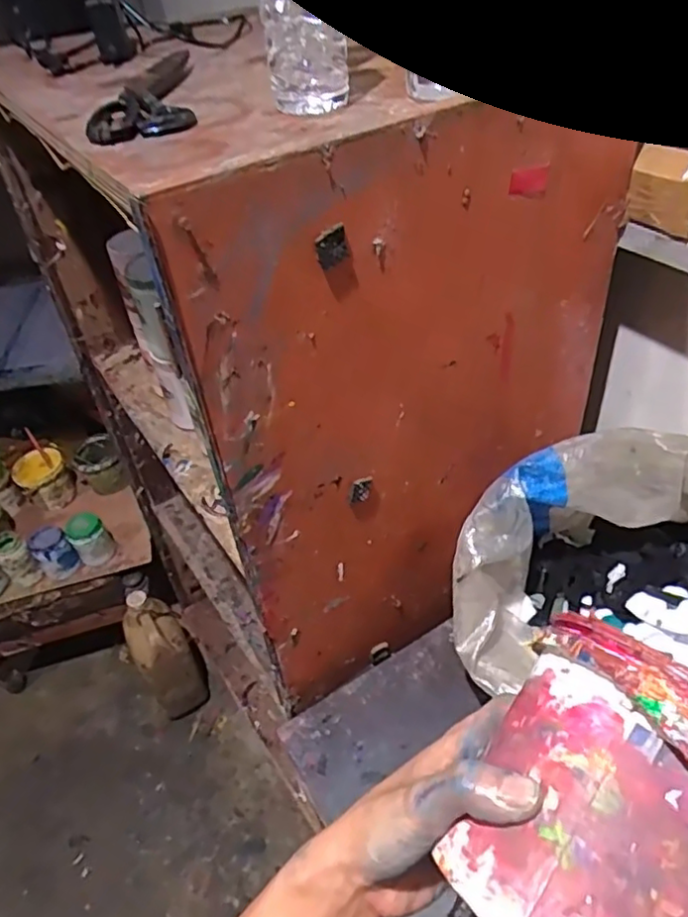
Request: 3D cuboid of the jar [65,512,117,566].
[{"bbox_3d":[-0.615,0.196,1.533,0.088,0.113,0.080,-3,42,2],"label":"jar"}]

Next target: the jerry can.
[{"bbox_3d":[-0.453,0.500,1.602,0.138,0.343,0.193,-22,45,-18],"label":"jerry can"}]

